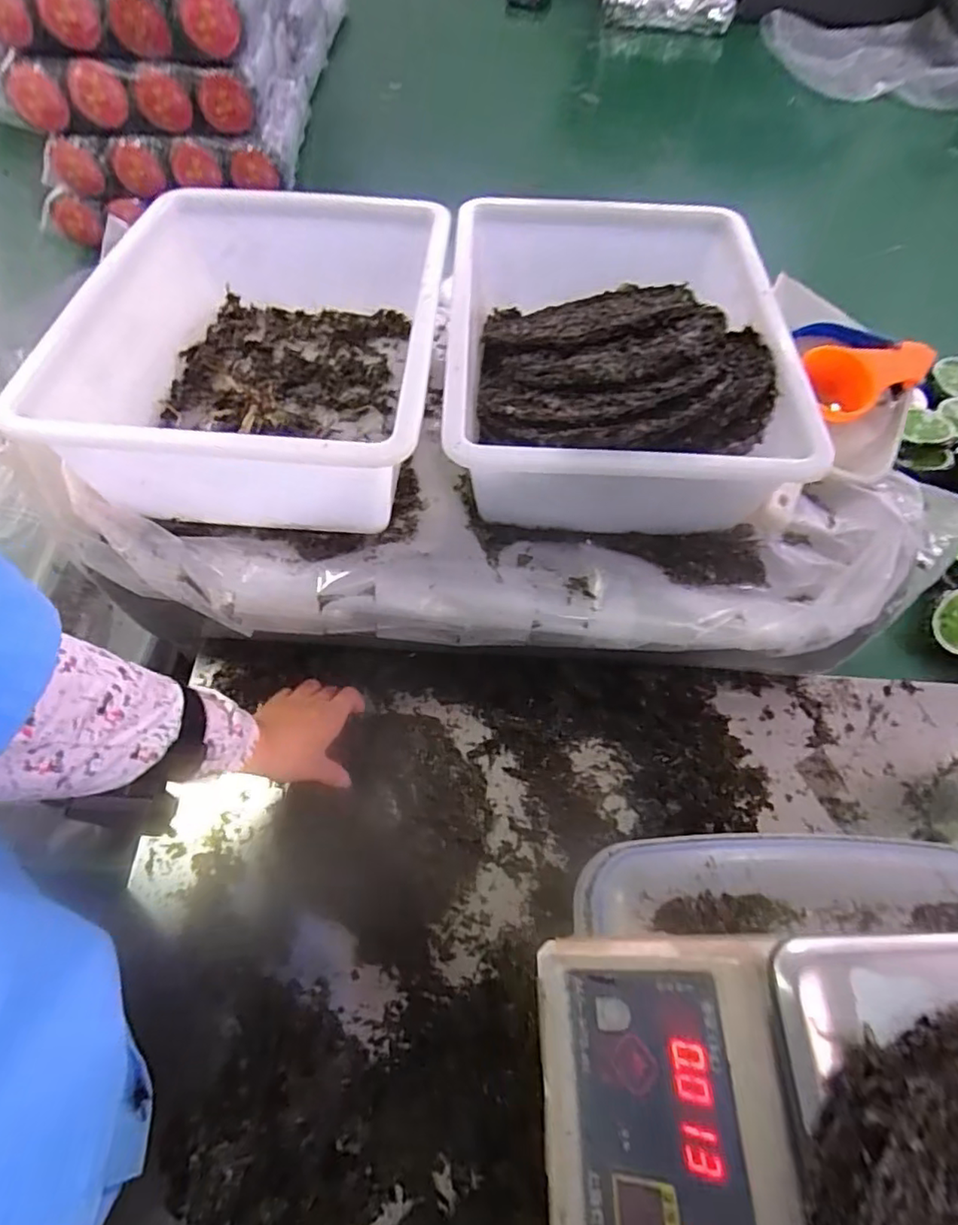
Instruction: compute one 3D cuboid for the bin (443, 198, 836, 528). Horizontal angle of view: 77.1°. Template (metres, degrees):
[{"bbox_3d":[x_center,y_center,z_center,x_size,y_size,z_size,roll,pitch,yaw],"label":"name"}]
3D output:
[{"bbox_3d":[0.115,-0.243,0.545,0.286,0.113,0.372,2,62,-2],"label":"bin"}]

